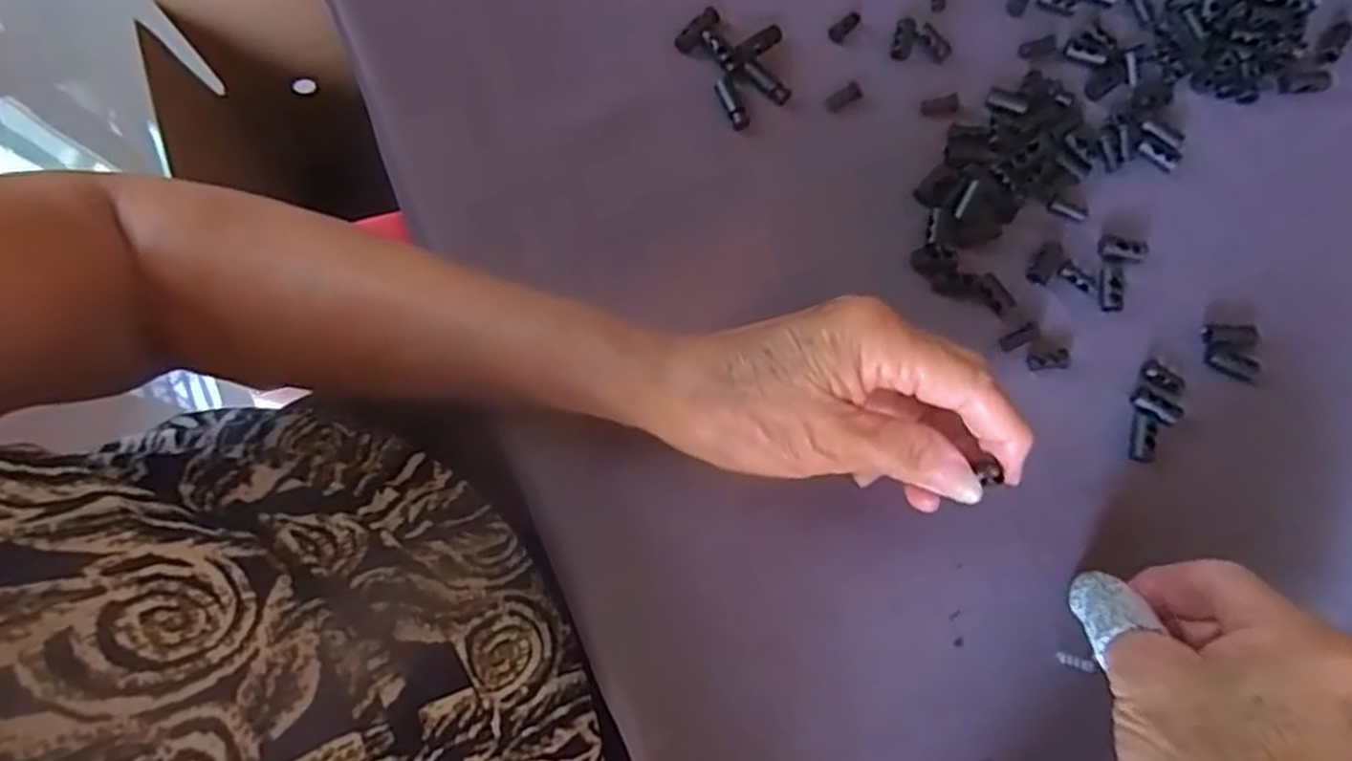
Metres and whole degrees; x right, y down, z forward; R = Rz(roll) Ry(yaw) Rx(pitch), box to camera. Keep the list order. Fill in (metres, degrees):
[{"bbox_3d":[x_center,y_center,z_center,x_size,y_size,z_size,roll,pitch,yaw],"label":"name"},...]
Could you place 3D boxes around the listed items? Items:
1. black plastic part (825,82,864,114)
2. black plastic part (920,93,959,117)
[{"bbox_3d":[0.078,-0.132,0.360,0.018,0.004,0.009,-31,78,-6],"label":"black plastic part"},{"bbox_3d":[0.122,-0.127,0.355,0.018,0.004,0.010,-13,76,-2],"label":"black plastic part"}]

